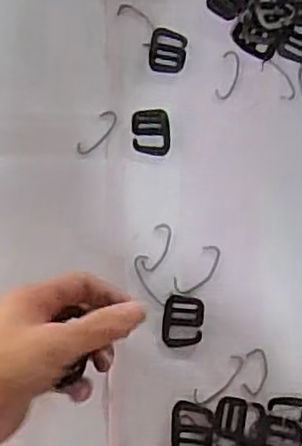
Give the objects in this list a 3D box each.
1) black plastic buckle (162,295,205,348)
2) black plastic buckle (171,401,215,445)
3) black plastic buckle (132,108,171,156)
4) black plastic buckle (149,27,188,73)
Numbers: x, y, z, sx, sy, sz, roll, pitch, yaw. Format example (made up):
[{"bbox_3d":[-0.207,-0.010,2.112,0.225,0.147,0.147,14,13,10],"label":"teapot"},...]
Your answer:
[{"bbox_3d":[0.021,0.064,0.430,0.027,0.004,0.033,5,78,0],"label":"black plastic buckle"},{"bbox_3d":[0.026,0.130,0.416,0.026,0.004,0.034,5,78,0],"label":"black plastic buckle"},{"bbox_3d":[0.001,-0.064,0.461,0.026,0.004,0.033,-2,78,-1],"label":"black plastic buckle"},{"bbox_3d":[0.012,-0.124,0.474,0.026,0.004,0.033,8,78,1],"label":"black plastic buckle"}]

